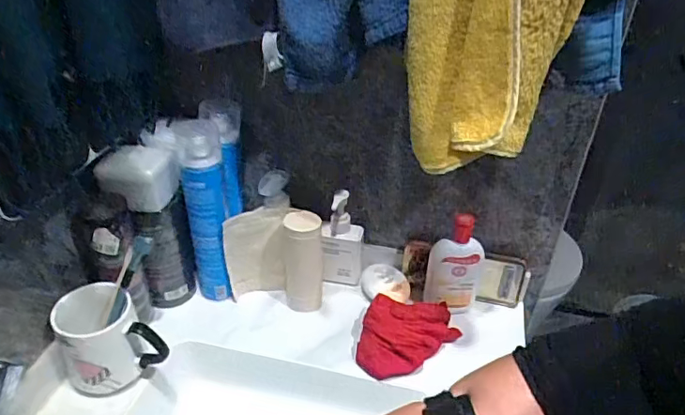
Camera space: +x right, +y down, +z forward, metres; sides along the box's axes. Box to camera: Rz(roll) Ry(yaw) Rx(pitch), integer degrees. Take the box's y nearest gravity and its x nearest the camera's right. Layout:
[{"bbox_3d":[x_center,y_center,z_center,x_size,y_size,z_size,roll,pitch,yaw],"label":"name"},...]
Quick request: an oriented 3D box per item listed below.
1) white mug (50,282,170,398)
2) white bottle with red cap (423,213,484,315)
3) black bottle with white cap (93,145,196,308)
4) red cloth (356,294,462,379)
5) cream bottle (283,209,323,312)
[{"bbox_3d":[-0.268,0.149,0.618,0.103,0.094,0.091,-13,38,-21],"label":"white mug"},{"bbox_3d":[0.148,0.075,0.701,0.068,0.141,0.033,12,36,13],"label":"white bottle with red cap"},{"bbox_3d":[-0.249,0.030,0.685,0.085,0.216,0.058,-22,42,-31],"label":"black bottle with white cap"},{"bbox_3d":[0.083,0.166,0.669,0.118,0.052,0.101,11,36,12],"label":"red cloth"},{"bbox_3d":[-0.051,0.074,0.710,0.053,0.153,0.051,-1,35,-5],"label":"cream bottle"}]

